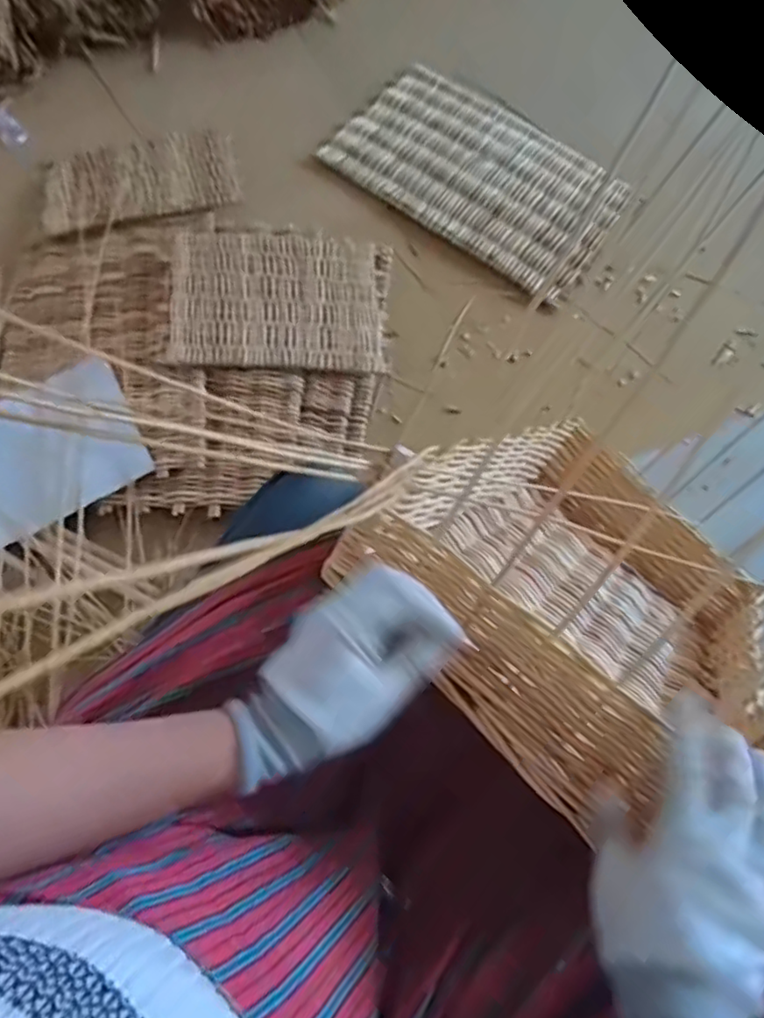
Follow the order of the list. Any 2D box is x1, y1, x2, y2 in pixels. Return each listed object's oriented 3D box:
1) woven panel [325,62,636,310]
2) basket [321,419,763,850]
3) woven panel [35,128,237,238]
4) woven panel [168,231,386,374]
[{"bbox_3d":[0.178,-0.613,1.177,0.541,0.035,0.323,41,74,13],"label":"woven panel"},{"bbox_3d":[0.228,0.077,0.677,0.335,0.551,0.135,41,115,13],"label":"basket"},{"bbox_3d":[-0.424,-0.576,1.117,0.331,0.035,0.239,-11,58,-6],"label":"woven panel"},{"bbox_3d":[-0.164,-0.336,1.009,0.316,0.022,0.259,-1,69,-10],"label":"woven panel"}]

